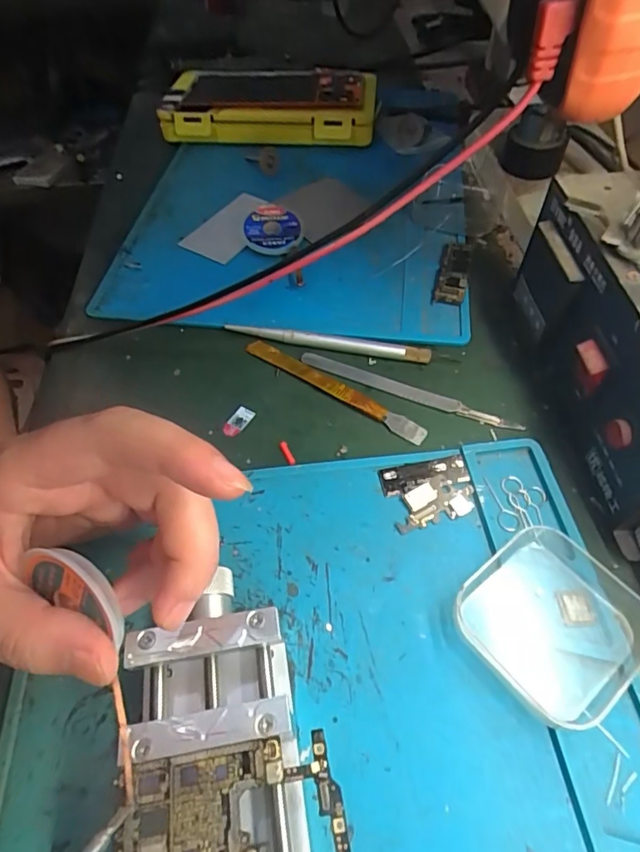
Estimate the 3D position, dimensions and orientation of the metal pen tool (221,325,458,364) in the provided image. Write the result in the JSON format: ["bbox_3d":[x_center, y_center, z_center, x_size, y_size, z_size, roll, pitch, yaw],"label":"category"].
[{"bbox_3d":[0.011,-0.050,0.306,0.140,0.009,0.008,9,54,9],"label":"metal pen tool"}]

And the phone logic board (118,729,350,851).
[{"bbox_3d":[-0.027,0.125,0.152,0.068,0.004,0.046,-8,55,-5],"label":"phone logic board"}]

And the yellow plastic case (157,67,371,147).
[{"bbox_3d":[-0.048,-0.303,0.473,0.194,0.037,0.110,3,54,5],"label":"yellow plastic case"}]

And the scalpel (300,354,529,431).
[{"bbox_3d":[0.049,-0.020,0.286,0.128,0.005,0.009,20,57,17],"label":"scalpel"}]

